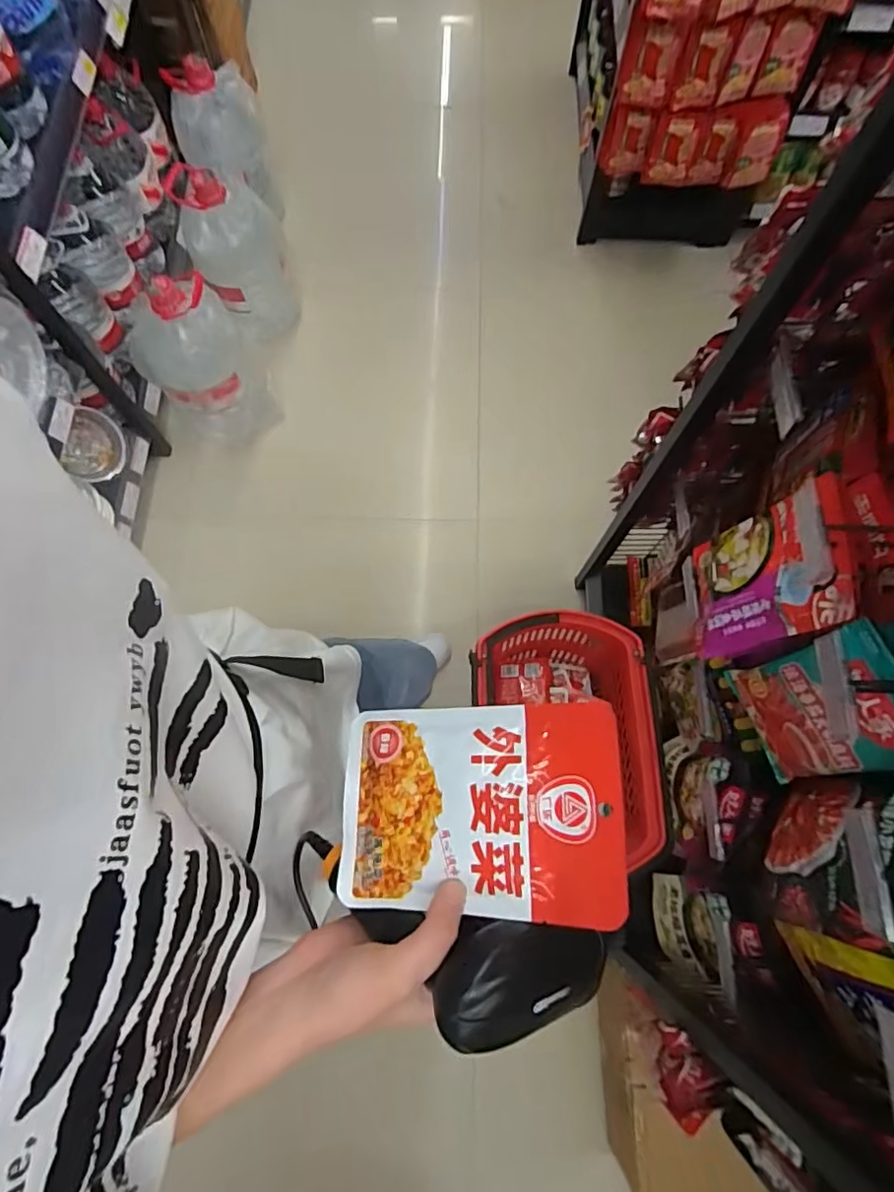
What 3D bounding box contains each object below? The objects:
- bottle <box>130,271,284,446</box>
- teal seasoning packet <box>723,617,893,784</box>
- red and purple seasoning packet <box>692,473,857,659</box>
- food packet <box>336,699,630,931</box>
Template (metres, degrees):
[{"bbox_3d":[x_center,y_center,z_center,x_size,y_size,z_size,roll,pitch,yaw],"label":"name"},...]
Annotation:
[{"bbox_3d":[-0.594,-0.552,1.462,0.247,0.425,0.212,-42,77,-11],"label":"bottle"},{"bbox_3d":[0.438,0.142,0.696,0.024,0.266,0.153,-18,73,-17],"label":"teal seasoning packet"},{"bbox_3d":[0.396,-0.024,0.719,0.025,0.253,0.169,10,71,-15],"label":"red and purple seasoning packet"},{"bbox_3d":[0.014,0.123,0.338,0.167,0.009,0.114,-6,68,16],"label":"food packet"}]

